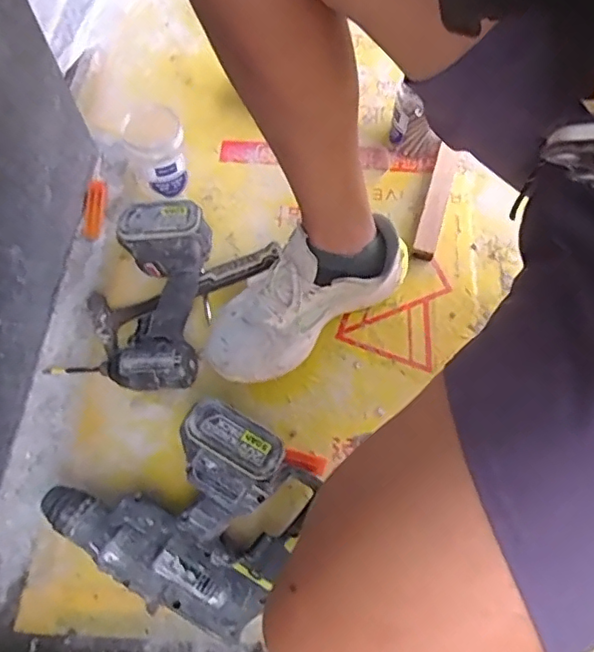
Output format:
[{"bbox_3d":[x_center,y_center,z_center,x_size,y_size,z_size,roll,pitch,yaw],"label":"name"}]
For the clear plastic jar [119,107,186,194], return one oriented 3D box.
[{"bbox_3d":[-0.198,-0.248,0.793,0.078,0.094,0.084,0,66,0],"label":"clear plastic jar"}]

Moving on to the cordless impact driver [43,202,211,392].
[{"bbox_3d":[-0.203,-0.038,0.714,0.165,0.076,0.235,4,66,2],"label":"cordless impact driver"}]

